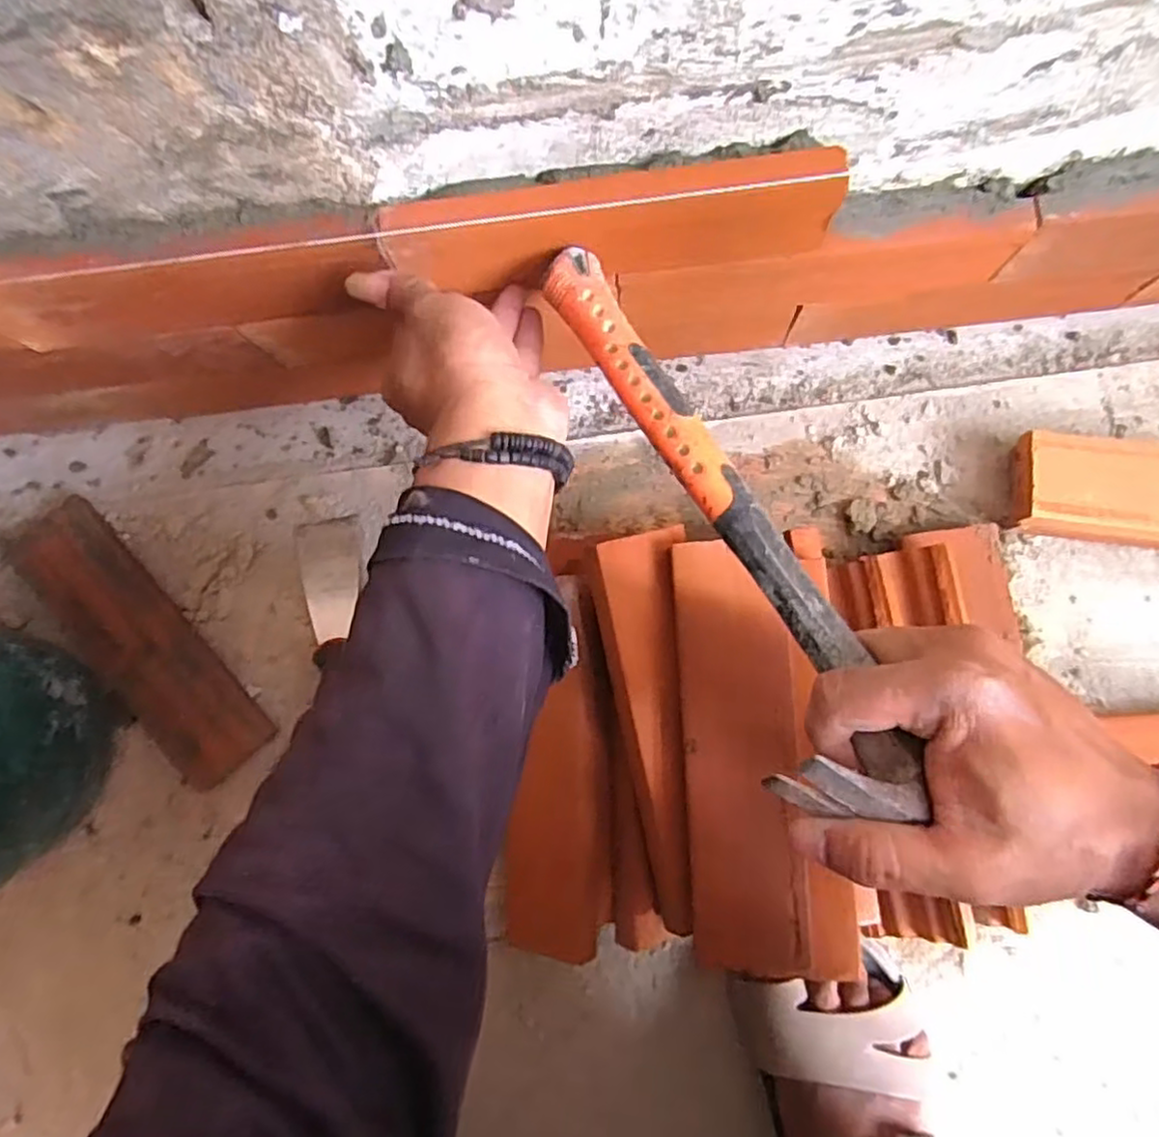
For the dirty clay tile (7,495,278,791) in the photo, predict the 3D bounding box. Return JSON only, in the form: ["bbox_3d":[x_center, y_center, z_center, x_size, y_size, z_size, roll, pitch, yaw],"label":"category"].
[{"bbox_3d":[-0.324,0.053,0.507,0.066,0.036,0.232,-42,81,0],"label":"dirty clay tile"}]

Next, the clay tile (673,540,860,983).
[{"bbox_3d":[0.101,0.103,0.378,0.086,0.023,0.230,-3,83,5],"label":"clay tile"}]

